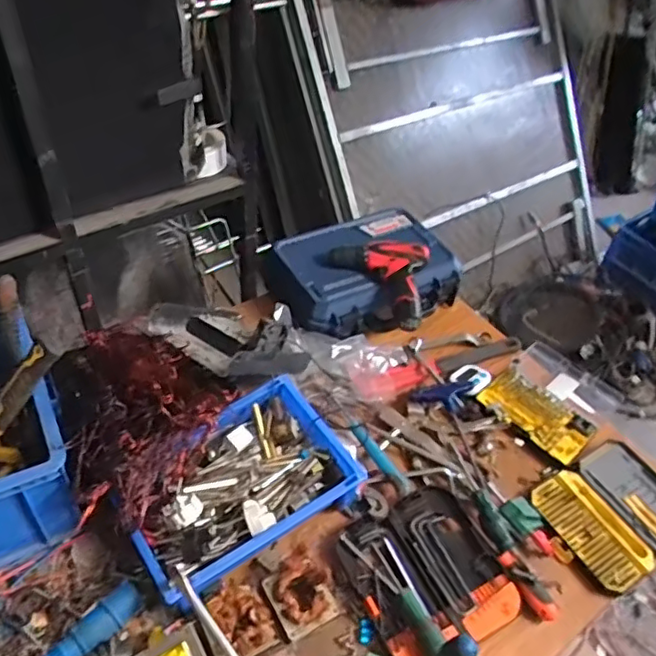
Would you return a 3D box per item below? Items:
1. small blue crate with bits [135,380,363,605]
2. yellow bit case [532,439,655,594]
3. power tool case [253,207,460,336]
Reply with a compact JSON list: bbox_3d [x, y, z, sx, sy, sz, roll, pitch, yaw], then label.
[{"bbox_3d":[-0.130,0.231,0.871,0.314,0.097,0.208,-26,53,-29],"label":"small blue crate with bits"},{"bbox_3d":[0.443,0.291,0.944,0.242,0.031,0.178,-20,50,-25],"label":"yellow bit case"},{"bbox_3d":[0.077,-0.110,1.197,0.359,0.101,0.296,-17,49,-23],"label":"power tool case"}]

